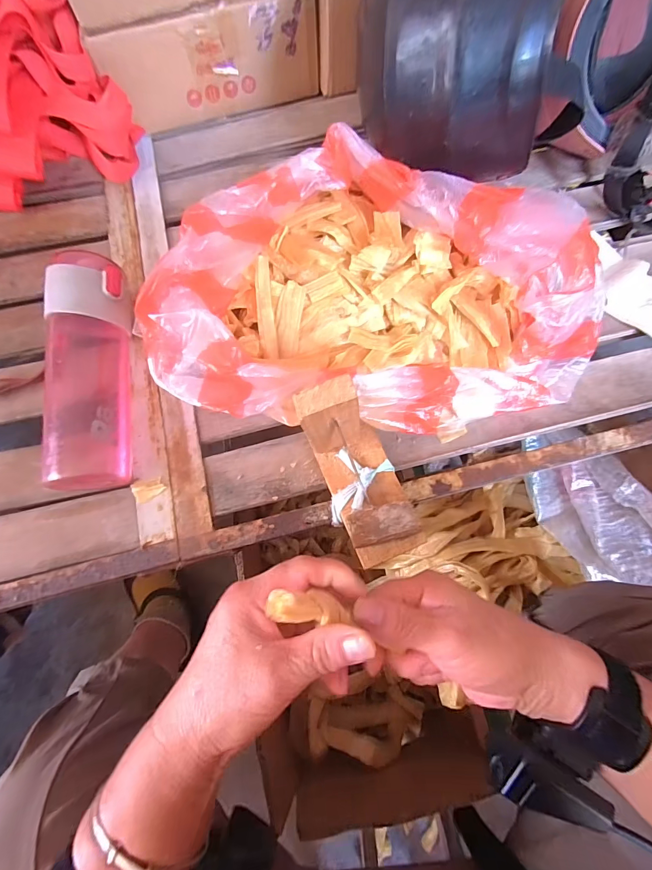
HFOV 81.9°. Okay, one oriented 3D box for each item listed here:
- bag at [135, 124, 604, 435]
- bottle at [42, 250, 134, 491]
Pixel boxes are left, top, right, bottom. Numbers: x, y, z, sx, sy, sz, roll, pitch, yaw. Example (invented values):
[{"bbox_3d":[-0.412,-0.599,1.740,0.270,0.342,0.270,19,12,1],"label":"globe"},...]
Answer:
[{"bbox_3d":[0.046,-0.128,0.341,0.383,0.128,0.238,-4,72,-4],"label":"bag"},{"bbox_3d":[-0.218,-0.064,0.359,0.068,0.065,0.229,-8,73,-4],"label":"bottle"}]

